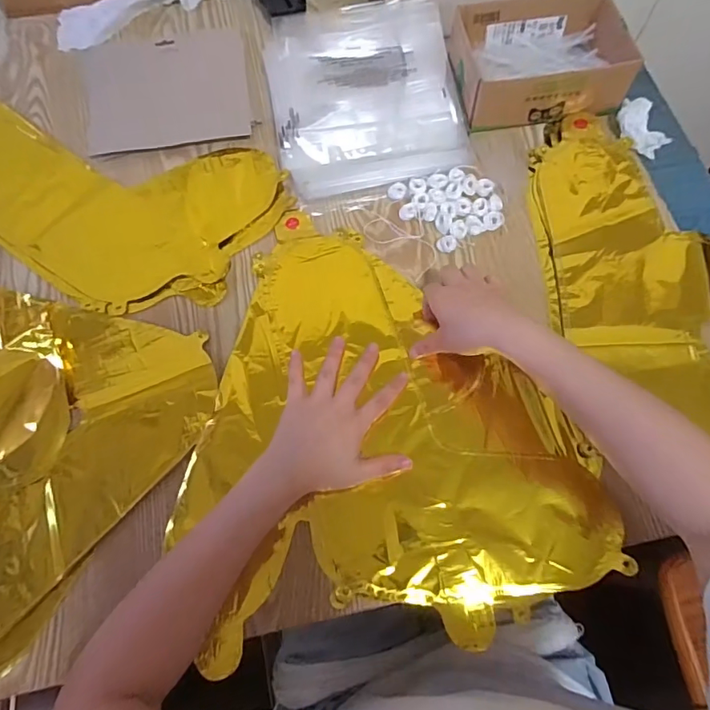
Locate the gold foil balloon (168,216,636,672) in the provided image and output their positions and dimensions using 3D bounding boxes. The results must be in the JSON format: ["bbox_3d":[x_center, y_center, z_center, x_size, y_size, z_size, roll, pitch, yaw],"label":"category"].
[{"bbox_3d":[0.029,0.049,0.474,0.363,0.015,0.394,-5,69,-2],"label":"gold foil balloon"}]

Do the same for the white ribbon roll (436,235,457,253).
[{"bbox_3d":[0.098,-0.119,0.520,0.021,0.007,0.018,21,70,8],"label":"white ribbon roll"}]

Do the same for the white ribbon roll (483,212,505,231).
[{"bbox_3d":[0.150,-0.145,0.530,0.021,0.007,0.020,0,69,0],"label":"white ribbon roll"}]

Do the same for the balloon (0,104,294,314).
[{"bbox_3d":[-0.306,-0.187,0.556,0.420,0.013,0.228,23,71,9],"label":"balloon"}]

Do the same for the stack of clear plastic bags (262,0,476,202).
[{"bbox_3d":[0.010,-0.323,0.595,0.220,0.020,0.273,-10,69,-3],"label":"stack of clear plastic bags"}]

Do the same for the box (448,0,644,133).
[{"bbox_3d":[0.221,-0.354,0.585,0.196,0.055,0.145,-10,69,-3],"label":"box"}]

